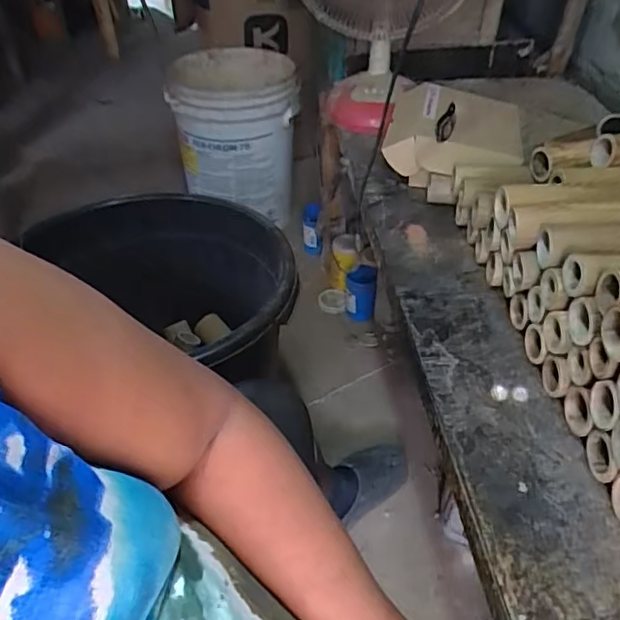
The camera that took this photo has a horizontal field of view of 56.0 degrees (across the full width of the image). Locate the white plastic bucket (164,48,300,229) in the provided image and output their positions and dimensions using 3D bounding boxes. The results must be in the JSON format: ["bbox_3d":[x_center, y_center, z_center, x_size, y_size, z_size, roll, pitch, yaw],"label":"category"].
[{"bbox_3d":[-0.222,-0.512,1.737,0.343,0.389,0.336,-4,40,-8],"label":"white plastic bucket"}]

